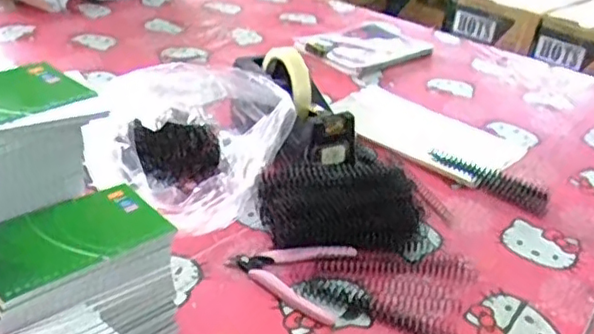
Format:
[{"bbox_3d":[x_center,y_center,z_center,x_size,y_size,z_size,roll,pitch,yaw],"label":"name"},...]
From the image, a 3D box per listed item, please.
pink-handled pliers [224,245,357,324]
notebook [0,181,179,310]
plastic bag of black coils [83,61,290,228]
[{"bbox_3d":[-0.008,0.097,0.589,0.108,0.009,0.092,11,30,10],"label":"pink-handled pliers"},{"bbox_3d":[-0.166,0.051,0.461,0.131,0.009,0.079,-22,41,-38],"label":"notebook"},{"bbox_3d":[-0.103,-0.028,0.664,0.179,0.131,0.173,5,30,0],"label":"plastic bag of black coils"}]

